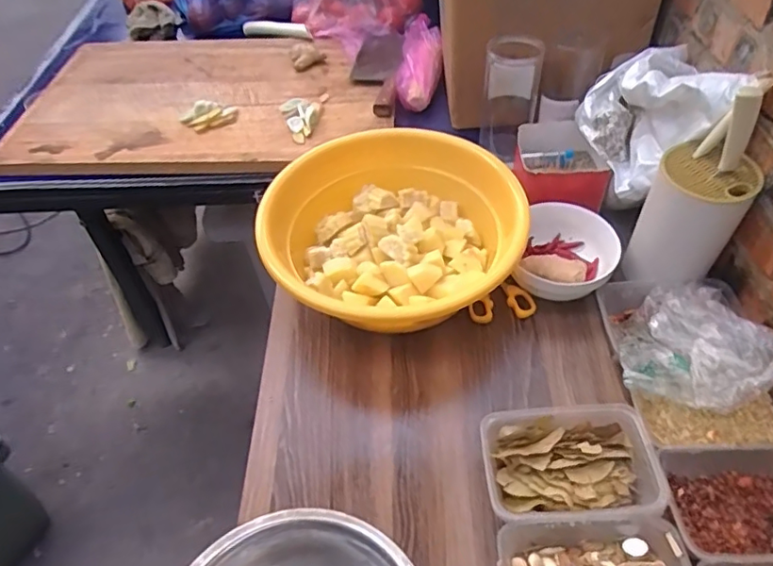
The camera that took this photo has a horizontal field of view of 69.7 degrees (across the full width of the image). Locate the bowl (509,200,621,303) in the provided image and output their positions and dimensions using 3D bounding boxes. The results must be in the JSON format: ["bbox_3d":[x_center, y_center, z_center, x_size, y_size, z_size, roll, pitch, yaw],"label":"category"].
[{"bbox_3d":[0.250,-0.041,0.762,0.133,0.058,0.143,-2,49,2],"label":"bowl"}]

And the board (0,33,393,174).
[{"bbox_3d":[-0.349,-0.363,1.064,0.659,0.033,0.428,-1,49,2],"label":"board"}]

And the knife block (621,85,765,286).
[{"bbox_3d":[0.375,-0.108,0.667,0.106,0.235,0.091,18,52,18],"label":"knife block"}]

